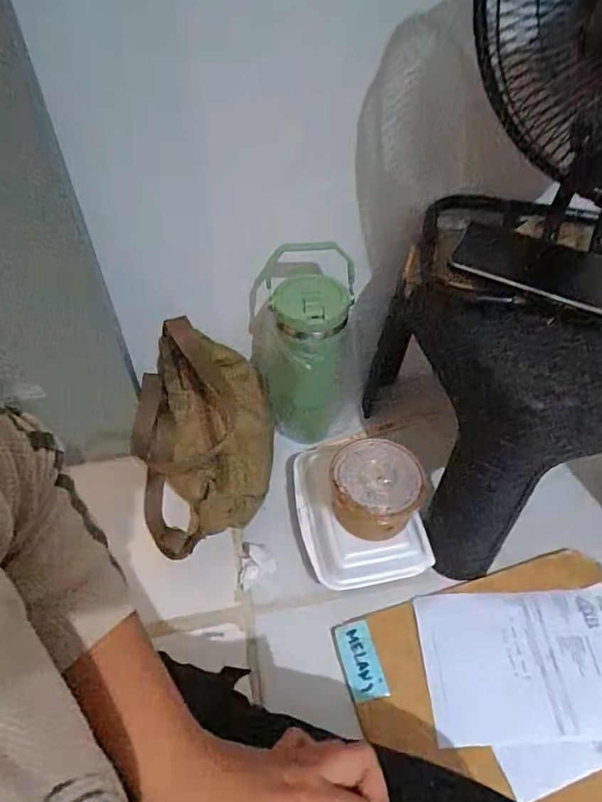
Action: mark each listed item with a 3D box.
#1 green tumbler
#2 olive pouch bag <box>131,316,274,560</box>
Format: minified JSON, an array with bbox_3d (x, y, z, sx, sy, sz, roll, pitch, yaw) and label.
[{"bbox_3d":[-0.002,-0.075,0.640,0.114,0.250,0.121,0,49,0],"label":"green tumbler"},{"bbox_3d":[-0.122,0.033,0.607,0.168,0.173,0.231,-12,50,-11],"label":"olive pouch bag"}]

